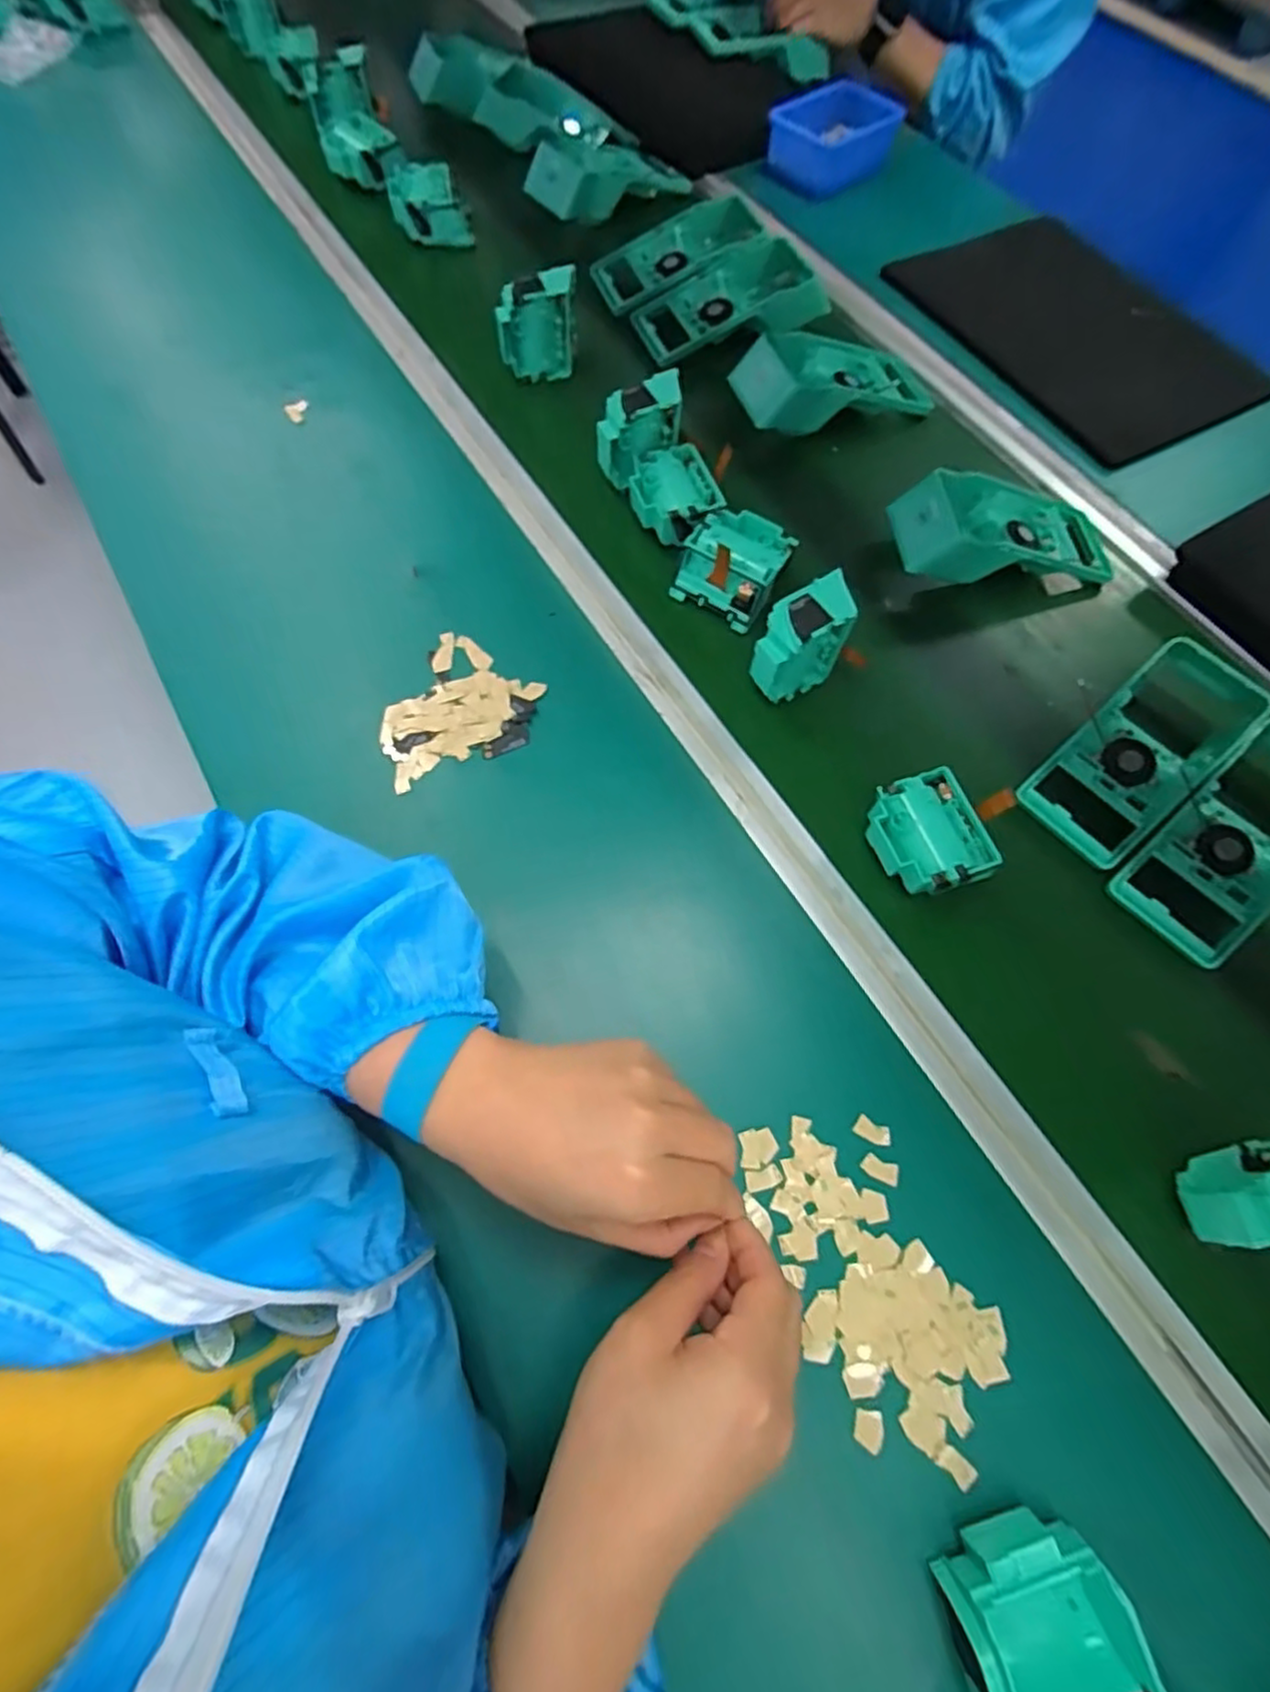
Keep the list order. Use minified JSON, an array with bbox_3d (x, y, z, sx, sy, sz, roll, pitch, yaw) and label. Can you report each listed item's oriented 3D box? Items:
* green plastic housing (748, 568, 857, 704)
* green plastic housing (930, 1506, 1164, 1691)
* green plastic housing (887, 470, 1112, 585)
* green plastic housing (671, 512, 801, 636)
[{"bbox_3d":[0.118,-0.144,0.501,0.074,0.076,0.040,-32,71,-16],"label":"green plastic housing"},{"bbox_3d":[0.182,0.354,0.299,0.074,0.038,0.092,-14,67,-9],"label":"green plastic housing"},{"bbox_3d":[0.309,-0.267,0.579,0.193,0.051,0.089,-4,66,-5],"label":"green plastic housing"},{"bbox_3d":[0.080,-0.223,0.548,0.074,0.046,0.075,33,68,11],"label":"green plastic housing"}]

